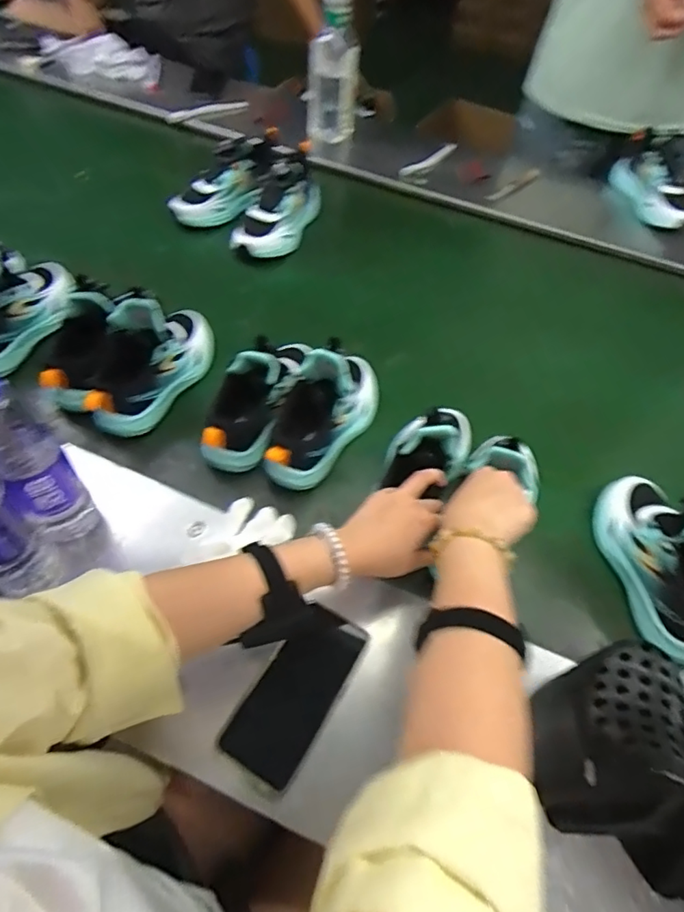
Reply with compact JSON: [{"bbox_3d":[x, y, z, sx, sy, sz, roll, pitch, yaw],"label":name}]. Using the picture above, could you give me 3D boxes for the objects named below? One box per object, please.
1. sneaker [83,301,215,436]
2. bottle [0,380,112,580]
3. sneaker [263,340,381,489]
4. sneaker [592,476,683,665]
[{"bbox_3d":[-0.246,-0.131,0.677,0.088,0.124,0.213,20,55,10],"label":"sneaker"},{"bbox_3d":[-0.294,0.007,0.507,0.058,0.237,0.066,-32,62,-24],"label":"bottle"},{"bbox_3d":[-0.024,-0.069,0.652,0.087,0.122,0.211,29,58,16],"label":"sneaker"},{"bbox_3d":[0.354,0.102,0.571,0.082,0.120,0.219,-1,54,-4],"label":"sneaker"}]

